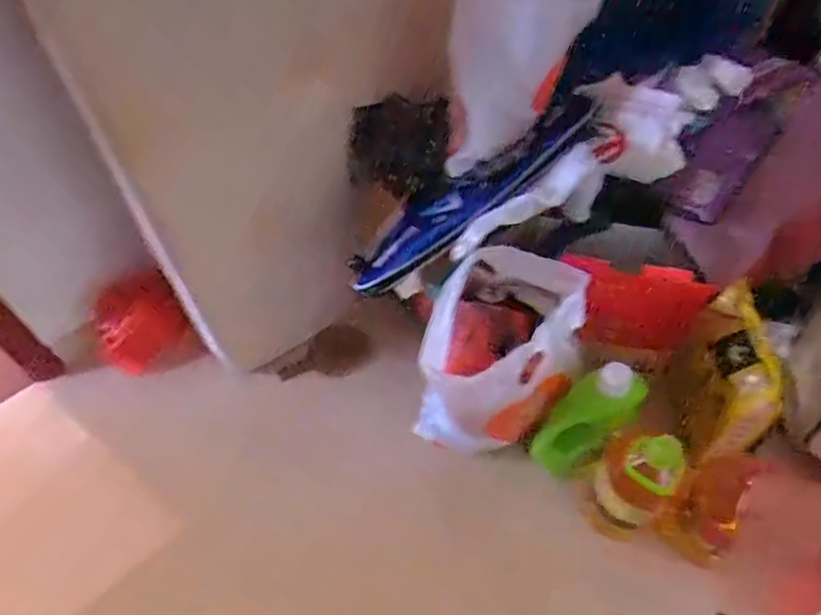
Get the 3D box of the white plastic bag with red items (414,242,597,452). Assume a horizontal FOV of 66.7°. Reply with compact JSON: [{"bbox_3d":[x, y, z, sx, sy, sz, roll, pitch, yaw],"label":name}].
[{"bbox_3d":[0.187,0.115,1.348,0.282,0.409,0.312,10,57,7],"label":"white plastic bag with red items"}]

